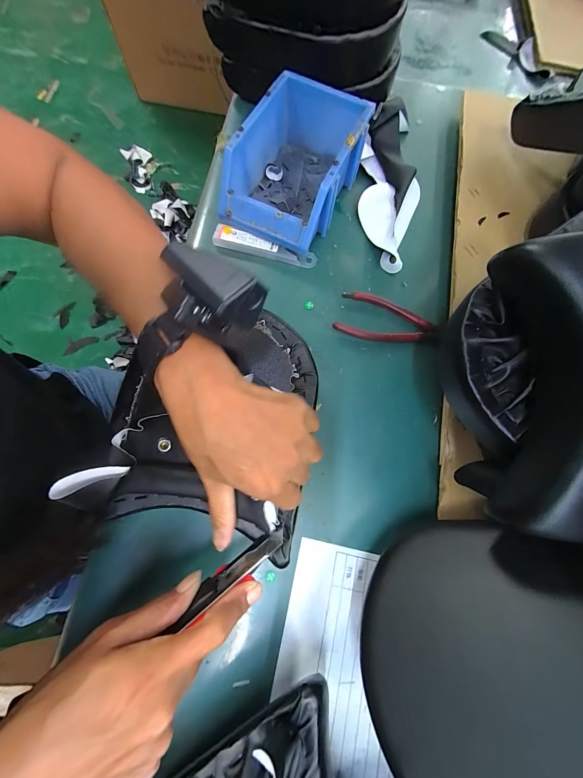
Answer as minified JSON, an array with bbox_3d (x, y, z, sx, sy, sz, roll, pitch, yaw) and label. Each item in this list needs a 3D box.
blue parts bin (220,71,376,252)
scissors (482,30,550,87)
[{"bbox_3d":[0.005,-0.267,0.344,0.123,0.075,0.184,27,76,5],"label":"blue parts bin"},{"bbox_3d":[0.379,-0.561,0.478,0.035,0.027,0.137,-37,79,-9],"label":"scissors"}]

